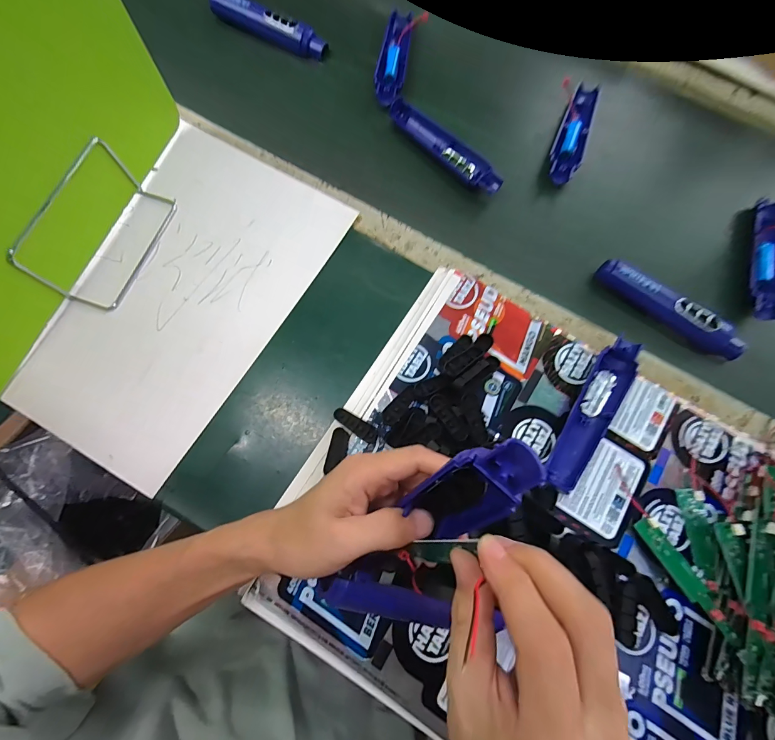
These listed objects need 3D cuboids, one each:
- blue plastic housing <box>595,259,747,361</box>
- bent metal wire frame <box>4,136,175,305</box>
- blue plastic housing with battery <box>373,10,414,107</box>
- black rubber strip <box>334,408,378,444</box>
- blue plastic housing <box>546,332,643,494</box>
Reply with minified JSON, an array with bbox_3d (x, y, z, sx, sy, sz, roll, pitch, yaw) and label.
[{"bbox_3d":[0.317,-0.068,0.404,0.172,0.019,0.029,35,76,7],"label":"blue plastic housing"},{"bbox_3d":[-0.292,-0.149,0.374,0.057,0.081,0.156,18,74,3],"label":"bent metal wire frame"},{"bbox_3d":[0.010,-0.434,0.497,0.039,0.021,0.171,9,74,0],"label":"blue plastic housing with battery"},{"bbox_3d":[-0.031,0.054,0.356,0.048,0.004,0.015,29,76,10],"label":"black rubber strip"},{"bbox_3d":[0.202,0.042,0.360,0.040,0.023,0.167,30,75,6],"label":"blue plastic housing"}]

